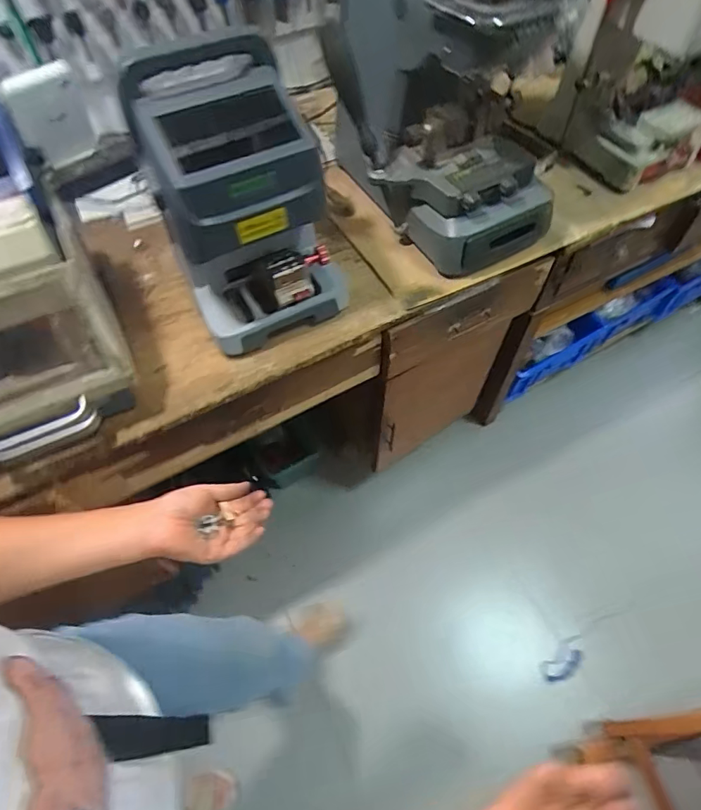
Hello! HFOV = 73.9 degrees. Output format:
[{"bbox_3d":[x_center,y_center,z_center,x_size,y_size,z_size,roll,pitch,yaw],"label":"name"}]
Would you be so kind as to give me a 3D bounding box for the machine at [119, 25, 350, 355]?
[{"bbox_3d":[-0.142,-0.278,0.649,0.216,0.316,0.197,-25,58,-14],"label":"machine"}]

